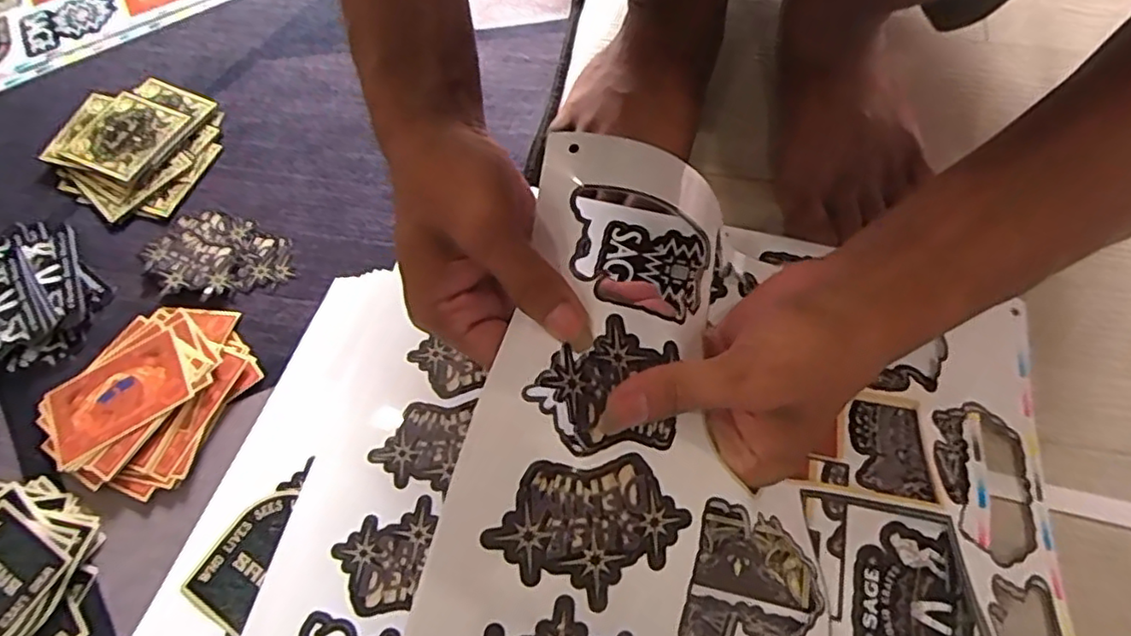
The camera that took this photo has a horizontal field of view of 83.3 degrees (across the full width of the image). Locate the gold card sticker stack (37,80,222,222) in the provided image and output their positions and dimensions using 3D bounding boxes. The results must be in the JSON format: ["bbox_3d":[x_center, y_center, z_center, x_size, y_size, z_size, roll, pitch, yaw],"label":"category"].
[{"bbox_3d":[-0.315,-0.129,0.464,0.117,0.010,0.109,24,67,14],"label":"gold card sticker stack"}]

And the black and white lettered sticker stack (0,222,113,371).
[{"bbox_3d":[-0.350,-0.019,0.408,0.081,0.009,0.111,-35,67,-14],"label":"black and white lettered sticker stack"}]

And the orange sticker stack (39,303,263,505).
[{"bbox_3d":[-0.241,0.044,0.372,0.092,0.009,0.113,30,69,17],"label":"orange sticker stack"}]

